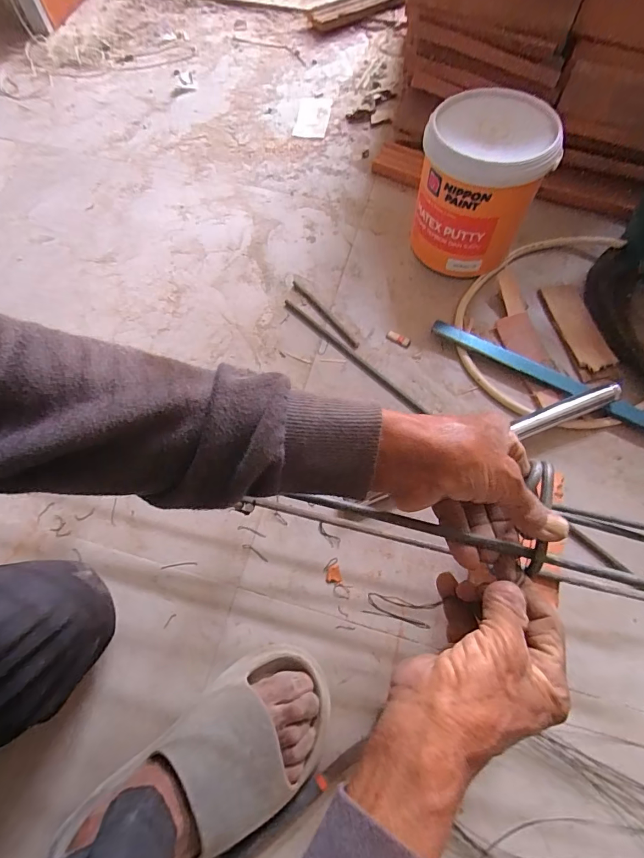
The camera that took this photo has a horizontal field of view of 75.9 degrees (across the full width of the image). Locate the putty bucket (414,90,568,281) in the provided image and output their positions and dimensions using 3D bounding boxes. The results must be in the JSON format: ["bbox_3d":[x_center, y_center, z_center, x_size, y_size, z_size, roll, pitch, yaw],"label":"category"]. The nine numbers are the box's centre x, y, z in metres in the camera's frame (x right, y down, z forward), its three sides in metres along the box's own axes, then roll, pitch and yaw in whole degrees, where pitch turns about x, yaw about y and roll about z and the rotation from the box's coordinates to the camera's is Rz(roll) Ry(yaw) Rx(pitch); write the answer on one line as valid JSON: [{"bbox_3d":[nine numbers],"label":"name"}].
[{"bbox_3d":[0.200,-0.316,0.549,0.143,0.170,0.139,-1,68,1],"label":"putty bucket"}]

